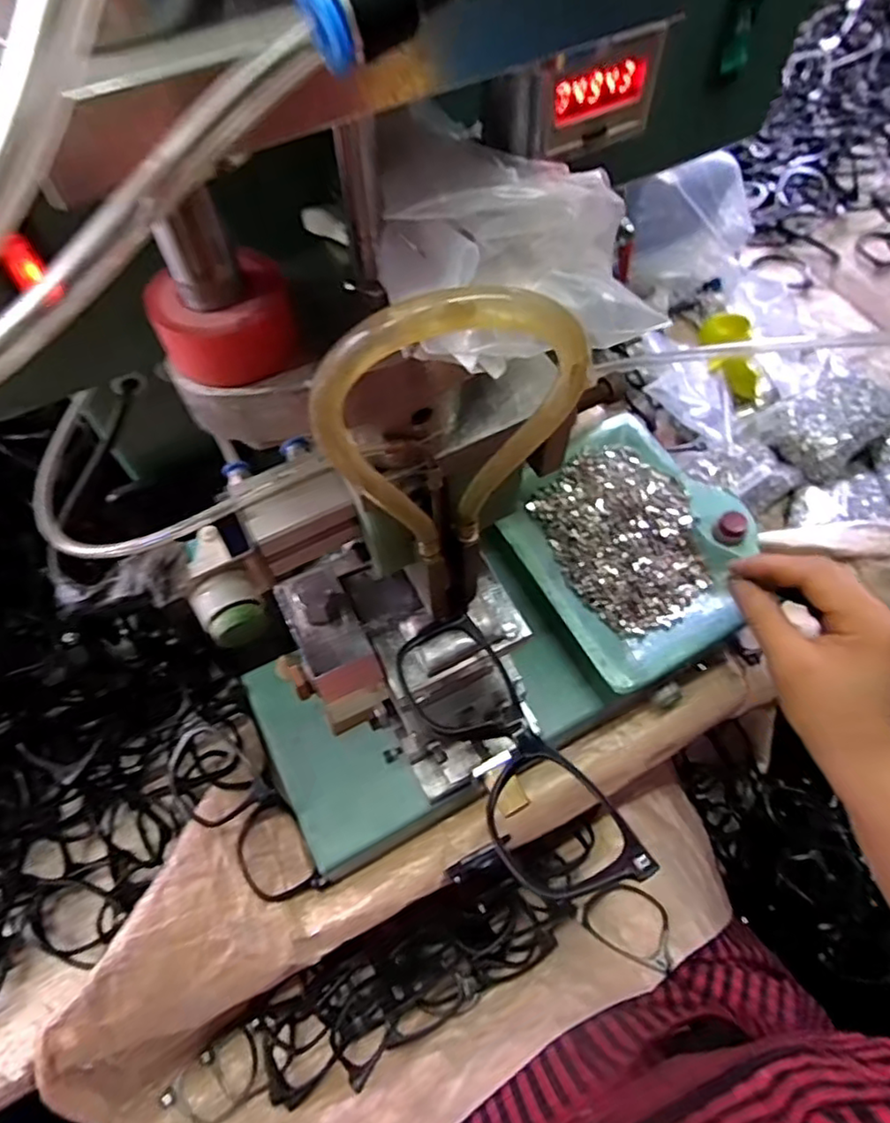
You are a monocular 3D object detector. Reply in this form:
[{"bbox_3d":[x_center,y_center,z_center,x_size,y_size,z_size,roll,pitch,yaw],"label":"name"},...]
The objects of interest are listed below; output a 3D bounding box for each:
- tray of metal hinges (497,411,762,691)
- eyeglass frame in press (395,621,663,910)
[{"bbox_3d":[0.134,-0.016,0.468,0.153,0.018,0.181,-27,65,-12],"label":"tray of metal hinges"},{"bbox_3d":[0.025,0.079,0.273,0.047,0.025,0.134,-28,65,-13],"label":"eyeglass frame in press"}]

